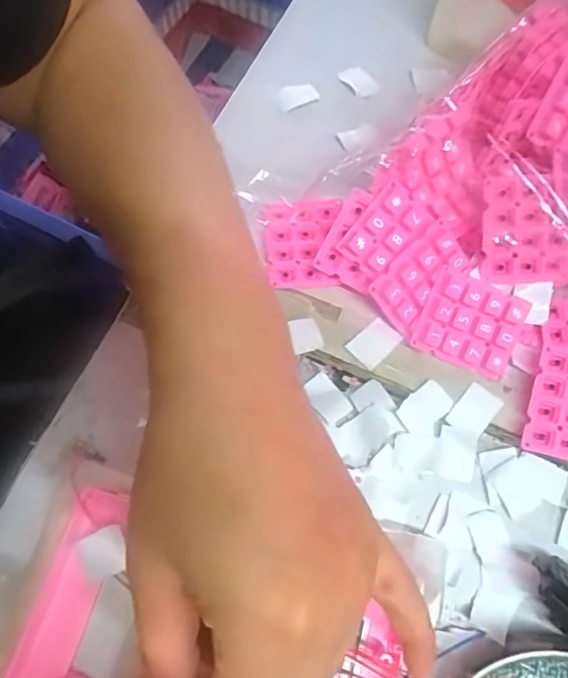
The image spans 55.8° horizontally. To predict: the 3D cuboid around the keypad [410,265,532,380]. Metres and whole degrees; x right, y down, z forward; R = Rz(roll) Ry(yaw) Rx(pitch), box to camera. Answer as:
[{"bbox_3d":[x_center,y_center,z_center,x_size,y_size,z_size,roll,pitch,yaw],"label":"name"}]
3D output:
[{"bbox_3d":[0.107,-0.009,0.306,0.057,0.009,0.049,24,90,-4],"label":"keypad"}]

